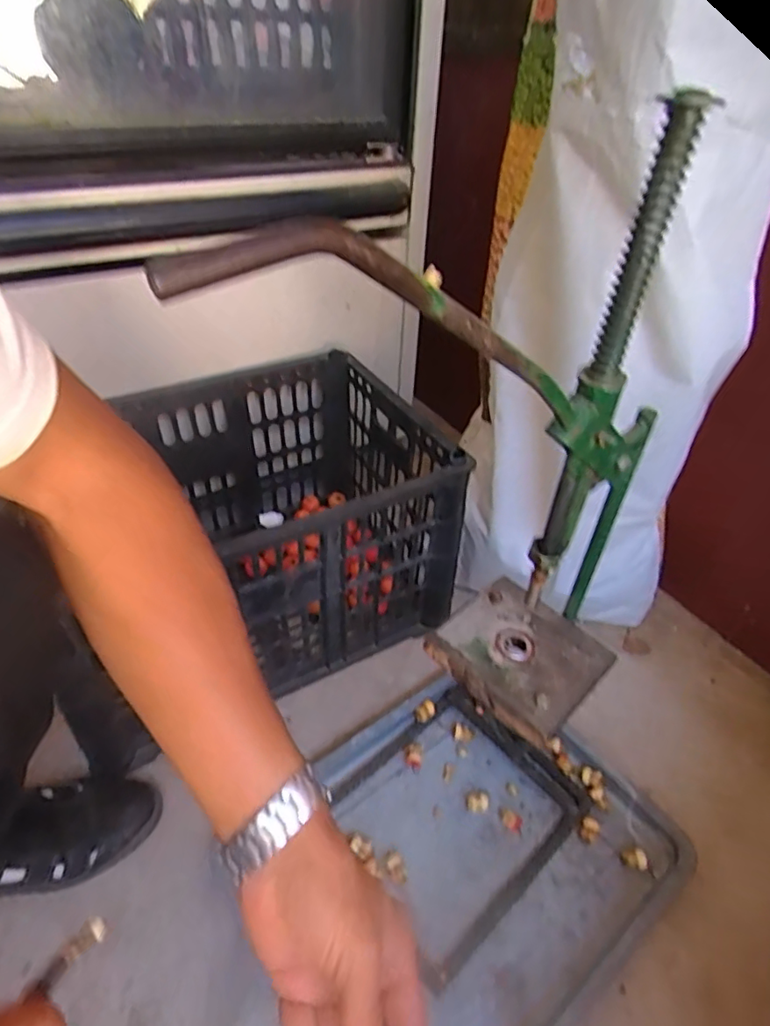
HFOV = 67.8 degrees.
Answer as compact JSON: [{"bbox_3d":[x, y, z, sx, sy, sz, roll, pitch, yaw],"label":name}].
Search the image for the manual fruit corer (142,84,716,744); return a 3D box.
[{"bbox_3d":[0.086,-0.006,0.318,0.106,0.352,0.183,33,48,30],"label":"manual fruit corer"}]

